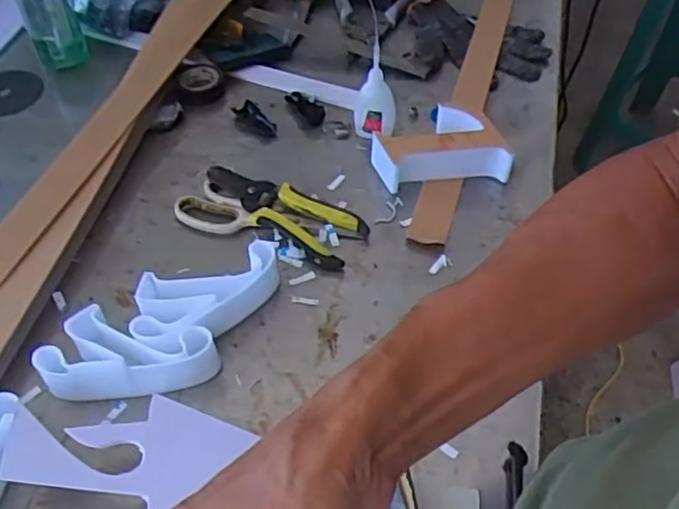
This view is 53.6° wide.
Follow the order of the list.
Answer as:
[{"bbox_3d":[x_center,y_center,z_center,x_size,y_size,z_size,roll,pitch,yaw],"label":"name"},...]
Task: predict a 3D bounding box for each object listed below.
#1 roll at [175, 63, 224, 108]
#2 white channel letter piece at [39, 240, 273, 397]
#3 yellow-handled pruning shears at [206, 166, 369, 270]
[{"bbox_3d":[-0.168,-0.204,0.812,0.053,0.016,0.066,-2,51,-2],"label":"roll"},{"bbox_3d":[-0.140,0.060,0.571,0.099,0.043,0.204,37,59,26],"label":"white channel letter piece"},{"bbox_3d":[-0.055,-0.050,0.676,0.172,0.022,0.077,29,56,21],"label":"yellow-handled pruning shears"}]

